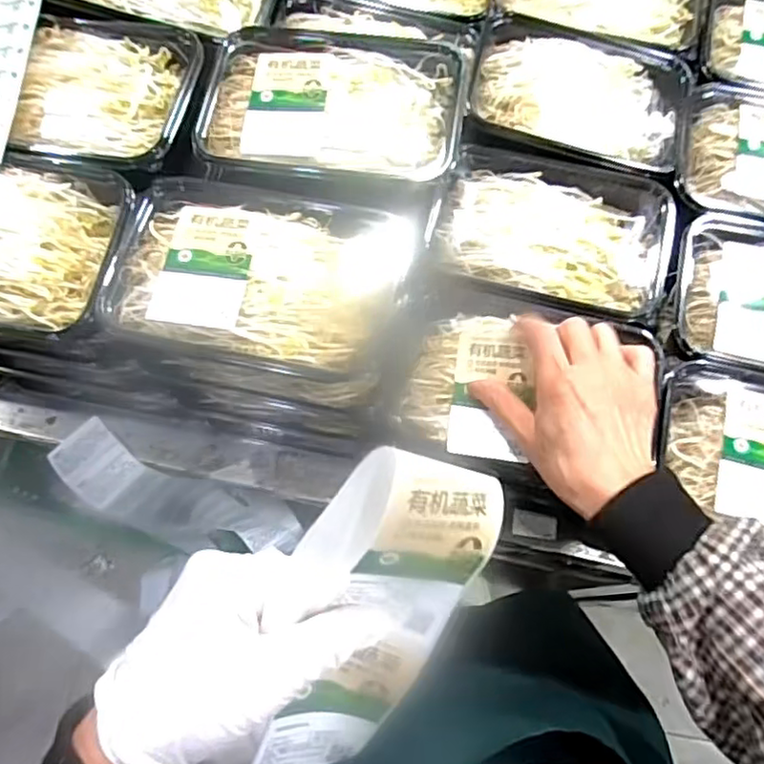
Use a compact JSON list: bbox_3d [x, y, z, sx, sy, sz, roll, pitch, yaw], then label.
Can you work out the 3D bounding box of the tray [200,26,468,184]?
[{"bbox_3d":[-0.034,-0.202,0.466,0.182,0.032,0.117,2,71,0],"label":"tray"}]

